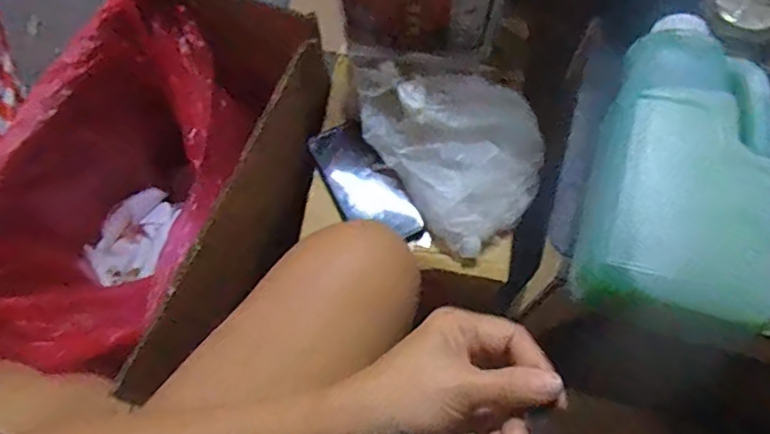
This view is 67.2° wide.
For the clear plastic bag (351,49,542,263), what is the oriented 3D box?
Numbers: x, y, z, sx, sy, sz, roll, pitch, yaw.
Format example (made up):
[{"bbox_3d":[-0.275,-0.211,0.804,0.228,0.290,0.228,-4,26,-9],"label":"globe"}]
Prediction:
[{"bbox_3d":[0.070,-0.096,0.637,0.153,0.082,0.240,-37,73,-10],"label":"clear plastic bag"}]

